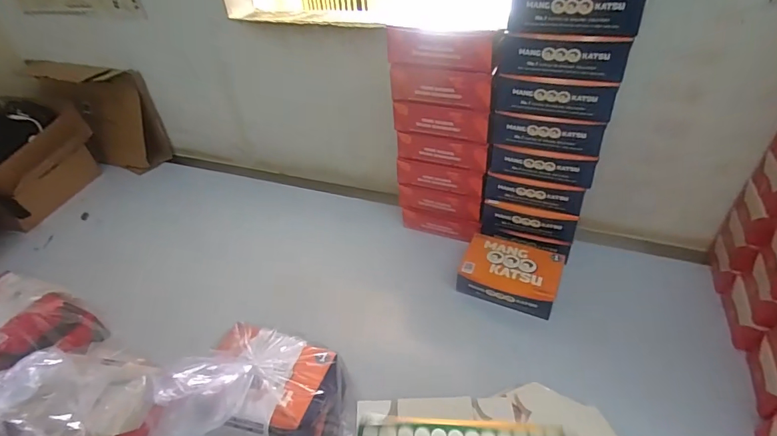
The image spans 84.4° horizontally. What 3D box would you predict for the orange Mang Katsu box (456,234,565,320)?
[{"bbox_3d":[0.224,0.101,0.791,0.171,0.049,0.124,14,45,21],"label":"orange Mang Katsu box"}]

